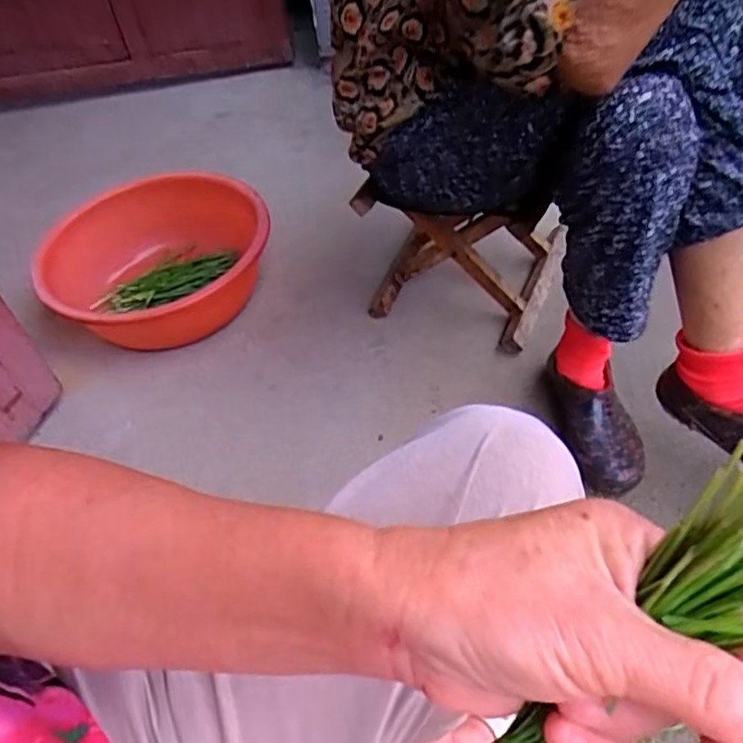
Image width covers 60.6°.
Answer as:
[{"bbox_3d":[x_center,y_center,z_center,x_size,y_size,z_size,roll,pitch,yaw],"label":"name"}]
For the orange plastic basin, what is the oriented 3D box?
[{"bbox_3d":[-0.363,-0.188,1.084,0.368,0.159,0.376,-4,47,4],"label":"orange plastic basin"}]

